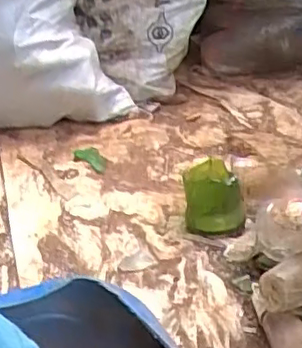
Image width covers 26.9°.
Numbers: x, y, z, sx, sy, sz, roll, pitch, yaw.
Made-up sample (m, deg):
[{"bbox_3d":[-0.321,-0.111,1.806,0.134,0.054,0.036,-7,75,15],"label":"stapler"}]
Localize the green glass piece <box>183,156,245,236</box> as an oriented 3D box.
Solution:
[{"bbox_3d":[0.088,0.029,0.903,0.079,0.072,0.117,0,34,2],"label":"green glass piece"}]

